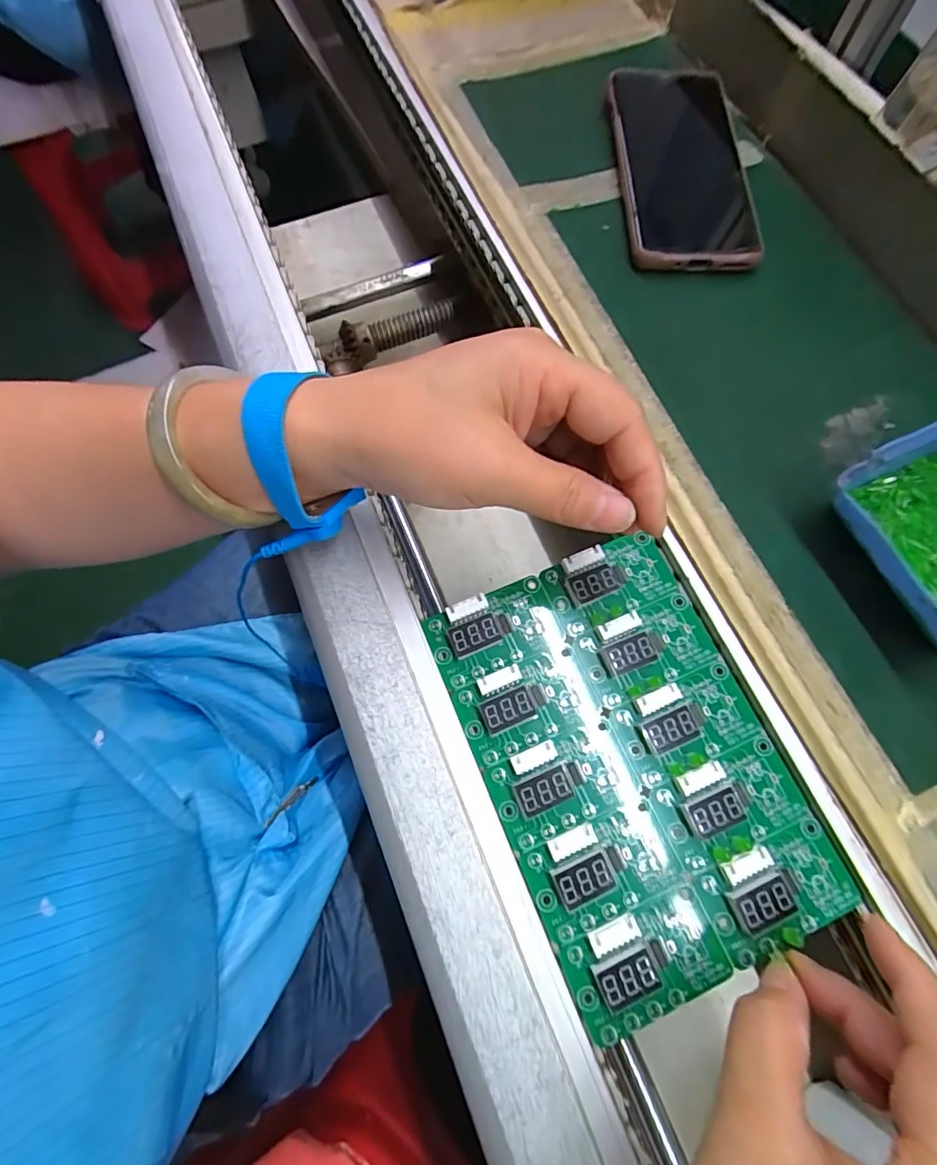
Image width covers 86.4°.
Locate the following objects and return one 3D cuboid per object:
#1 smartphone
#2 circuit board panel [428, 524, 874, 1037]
[{"bbox_3d":[0.129,-0.257,0.307,0.074,0.010,0.159,-1,73,-1],"label":"smartphone"},{"bbox_3d":[0.070,0.075,0.221,0.123,0.009,0.180,-22,74,-7],"label":"circuit board panel"}]

